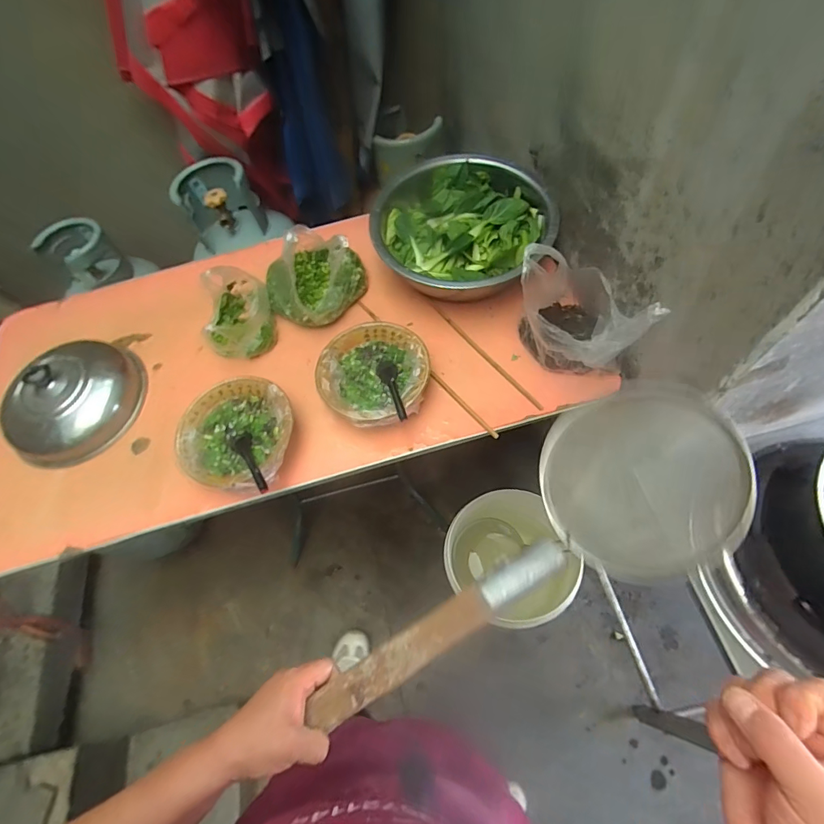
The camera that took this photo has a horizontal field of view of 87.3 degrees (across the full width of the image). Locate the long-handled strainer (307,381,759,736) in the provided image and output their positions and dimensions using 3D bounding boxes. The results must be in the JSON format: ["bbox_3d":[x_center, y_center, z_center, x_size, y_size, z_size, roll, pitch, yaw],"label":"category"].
[{"bbox_3d":[0.125,0.140,0.429,0.486,0.097,0.202,-35,67,-10],"label":"long-handled strainer"}]

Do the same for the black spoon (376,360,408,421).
[{"bbox_3d":[-0.031,-0.041,0.725,0.035,0.020,0.133,-16,50,-5],"label":"black spoon"}]

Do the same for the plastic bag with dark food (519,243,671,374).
[{"bbox_3d":[0.265,-0.149,0.705,0.160,0.196,0.183,-27,65,-11],"label":"plastic bag with dark food"}]

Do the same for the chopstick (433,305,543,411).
[{"bbox_3d":[0.135,-0.107,0.804,0.012,0.006,0.292,-34,67,-14],"label":"chopstick"}]

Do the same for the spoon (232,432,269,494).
[{"bbox_3d":[-0.257,0.080,0.693,0.032,0.018,0.124,-32,51,-13],"label":"spoon"}]

